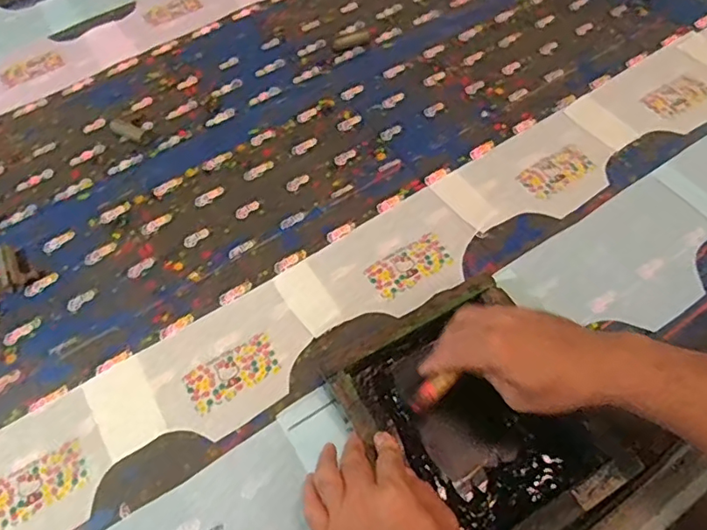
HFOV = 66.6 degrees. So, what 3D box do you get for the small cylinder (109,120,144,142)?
[{"bbox_3d":[-0.326,-0.193,0.772,0.064,0.015,0.021,24,64,18],"label":"small cylinder"}]

